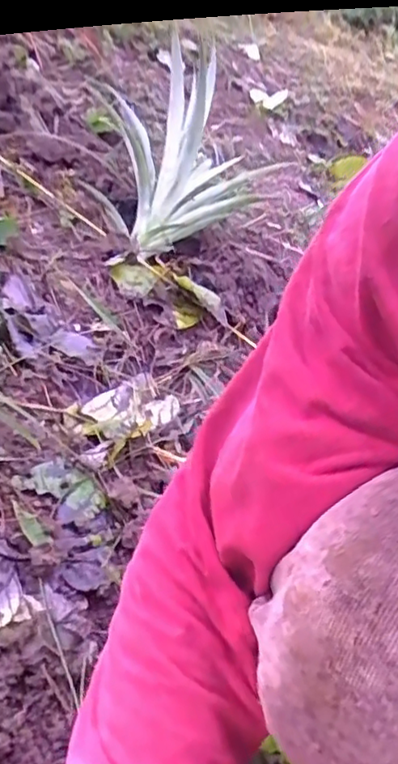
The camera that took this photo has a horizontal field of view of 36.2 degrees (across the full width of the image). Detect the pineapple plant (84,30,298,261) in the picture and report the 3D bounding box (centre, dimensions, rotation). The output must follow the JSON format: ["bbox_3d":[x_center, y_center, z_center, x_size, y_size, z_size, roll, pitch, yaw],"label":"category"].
[{"bbox_3d":[-0.048,-0.513,1.237,0.311,0.279,0.679,-1,53,-11],"label":"pineapple plant"}]

